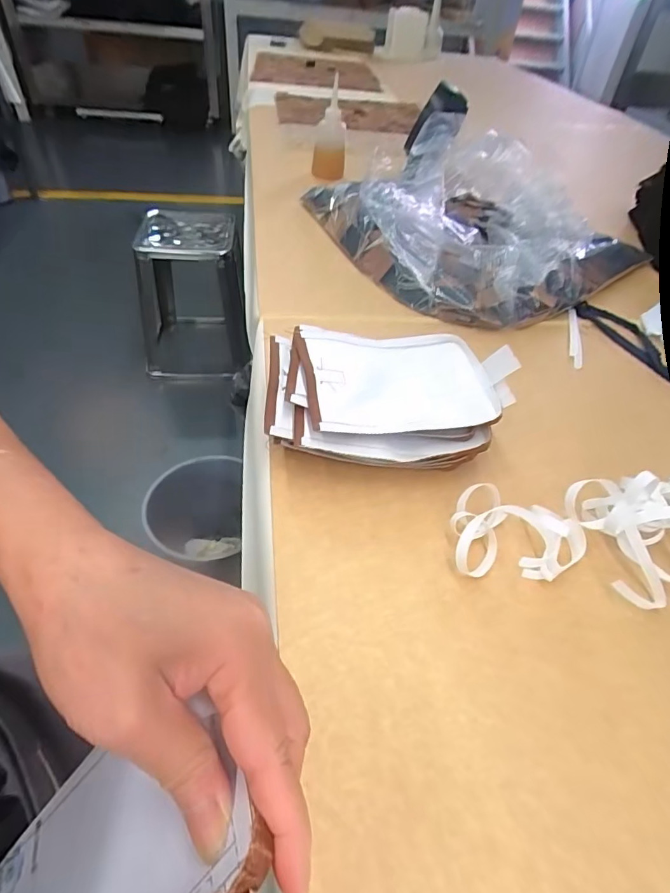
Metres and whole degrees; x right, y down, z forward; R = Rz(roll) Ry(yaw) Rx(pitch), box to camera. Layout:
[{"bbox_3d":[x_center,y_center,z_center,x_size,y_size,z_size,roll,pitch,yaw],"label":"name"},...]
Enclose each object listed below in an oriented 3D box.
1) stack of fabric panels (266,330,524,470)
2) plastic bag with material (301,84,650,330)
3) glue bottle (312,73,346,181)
[{"bbox_3d":[0.050,-0.046,0.457,0.224,0.070,0.142,-1,47,-9],"label":"stack of fabric panels"},{"bbox_3d":[0.199,-0.383,0.745,0.405,0.157,0.463,-30,57,-30],"label":"plastic bag with material"},{"bbox_3d":[-0.008,-0.603,0.918,0.061,0.151,0.057,4,46,-3],"label":"glue bottle"}]

